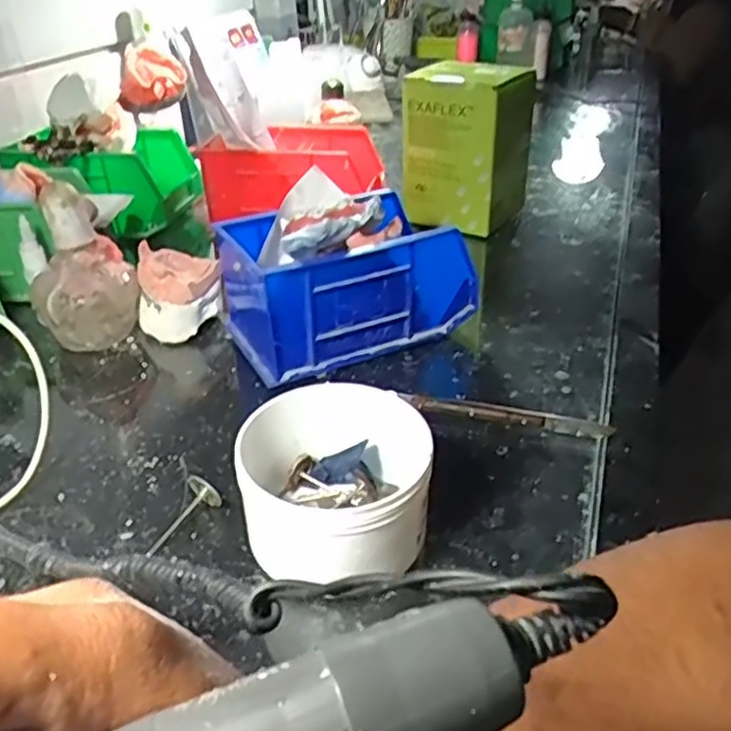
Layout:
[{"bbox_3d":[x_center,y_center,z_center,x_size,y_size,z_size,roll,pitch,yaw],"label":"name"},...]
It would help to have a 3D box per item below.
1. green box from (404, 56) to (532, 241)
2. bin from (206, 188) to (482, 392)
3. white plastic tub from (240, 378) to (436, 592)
[{"bbox_3d":[0.102,-0.228,0.735,0.101,0.151,0.108,14,36,24],"label":"green box"},{"bbox_3d":[-0.018,-0.068,0.537,0.168,0.092,0.109,-16,35,-22],"label":"bin"},{"bbox_3d":[-0.014,0.062,0.355,0.086,0.065,0.091,1,32,5],"label":"white plastic tub"}]

